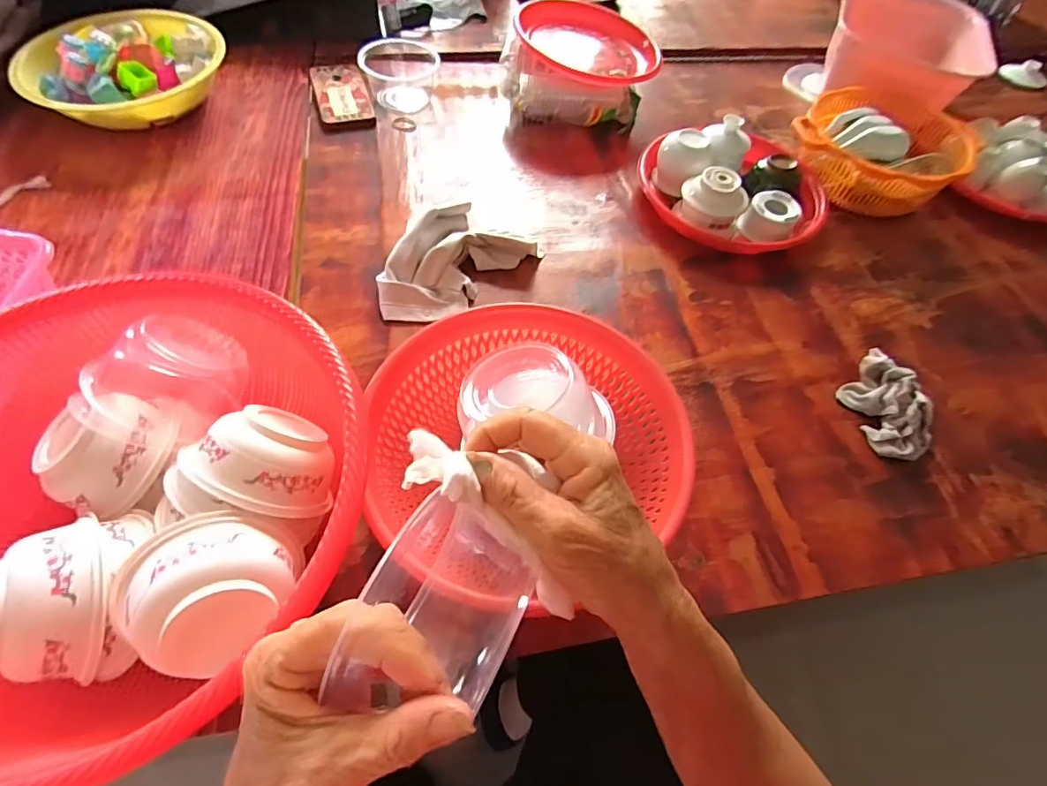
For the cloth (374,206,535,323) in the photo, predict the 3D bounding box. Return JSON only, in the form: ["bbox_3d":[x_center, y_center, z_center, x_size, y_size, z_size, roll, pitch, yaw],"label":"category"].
[{"bbox_3d":[-0.086,-0.151,0.586,0.111,0.044,0.188,40,64,18],"label":"cloth"}]

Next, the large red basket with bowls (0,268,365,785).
[{"bbox_3d":[-0.299,0.078,0.384,0.348,0.123,0.341,25,61,11],"label":"large red basket with bowls"}]

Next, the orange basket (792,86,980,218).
[{"bbox_3d":[0.502,-0.345,0.726,0.210,0.075,0.219,37,63,17],"label":"orange basket"}]

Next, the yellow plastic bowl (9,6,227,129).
[{"bbox_3d":[-0.546,-0.443,0.701,0.212,0.077,0.239,36,62,17],"label":"yellow plastic bowl"}]

